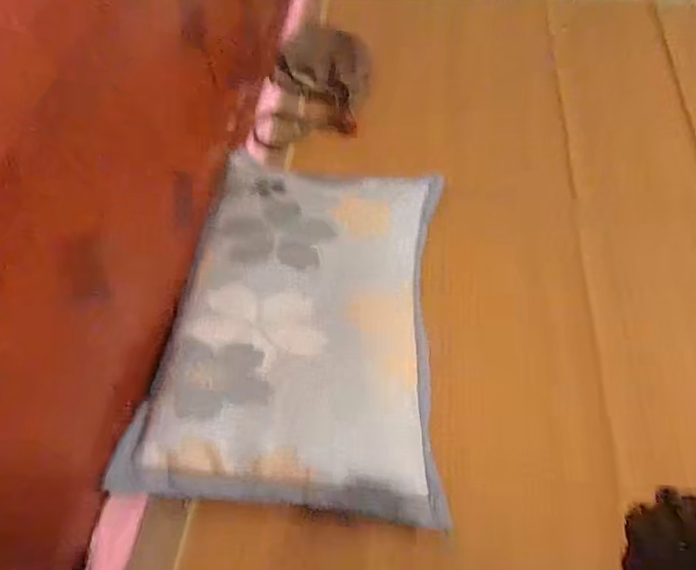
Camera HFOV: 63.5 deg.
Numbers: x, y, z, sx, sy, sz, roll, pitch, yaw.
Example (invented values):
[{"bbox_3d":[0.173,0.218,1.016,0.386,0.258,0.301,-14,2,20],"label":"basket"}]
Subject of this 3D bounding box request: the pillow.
[{"bbox_3d":[-0.060,0.017,0.979,0.441,0.100,0.691,4,57,3],"label":"pillow"}]

